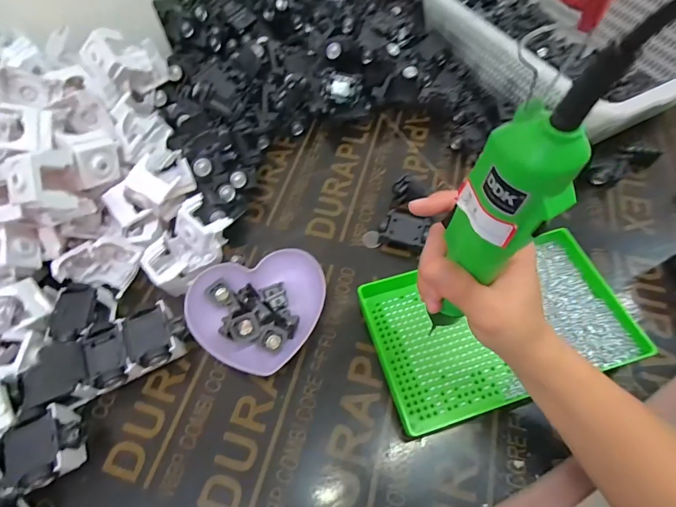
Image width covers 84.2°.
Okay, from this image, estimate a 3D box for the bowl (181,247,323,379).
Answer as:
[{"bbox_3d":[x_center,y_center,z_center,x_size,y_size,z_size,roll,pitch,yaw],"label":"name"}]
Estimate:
[{"bbox_3d":[-0.083,0.063,0.398,0.140,0.032,0.117,-11,59,-5],"label":"bowl"}]

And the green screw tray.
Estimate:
[{"bbox_3d":[0.158,0.070,0.382,0.242,0.041,0.148,-15,60,-7],"label":"green screw tray"}]

